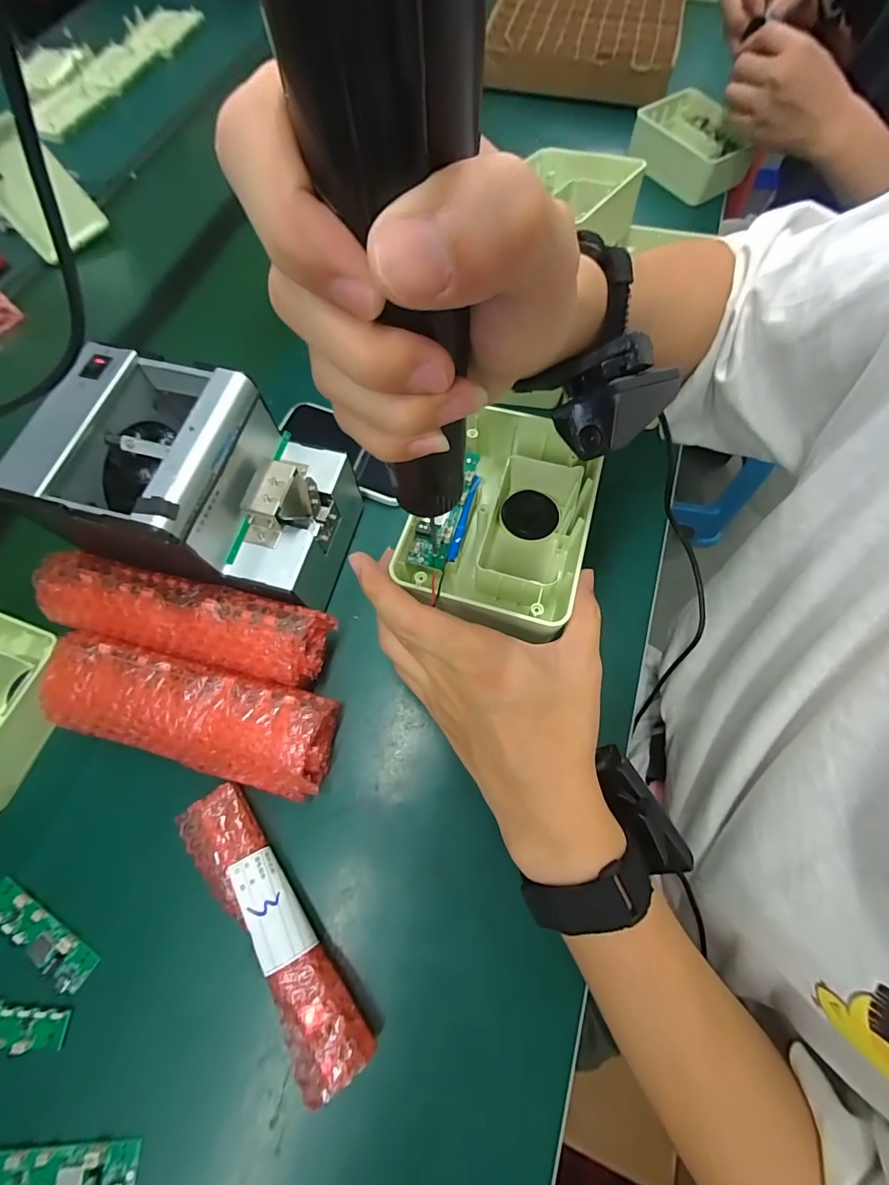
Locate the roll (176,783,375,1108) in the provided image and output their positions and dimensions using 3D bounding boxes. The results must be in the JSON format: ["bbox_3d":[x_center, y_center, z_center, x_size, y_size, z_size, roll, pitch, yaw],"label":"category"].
[{"bbox_3d":[-0.117,0.225,0.300,0.041,0.032,0.189,-35,72,-11],"label":"roll"}]

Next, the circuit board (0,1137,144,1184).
[{"bbox_3d":[-0.229,0.343,0.257,0.090,0.007,0.024,-2,69,1],"label":"circuit board"}]

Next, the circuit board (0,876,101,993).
[{"bbox_3d":[-0.279,0.234,0.298,0.091,0.005,0.023,29,72,12],"label":"circuit board"}]

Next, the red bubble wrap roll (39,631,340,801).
[{"bbox_3d":[-0.184,0.093,0.330,0.200,0.074,0.070,12,70,7],"label":"red bubble wrap roll"}]

